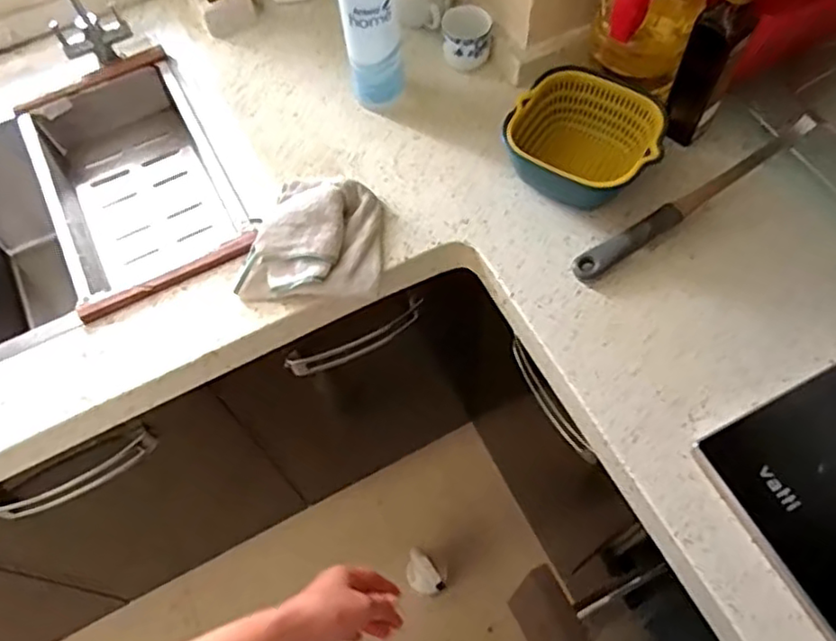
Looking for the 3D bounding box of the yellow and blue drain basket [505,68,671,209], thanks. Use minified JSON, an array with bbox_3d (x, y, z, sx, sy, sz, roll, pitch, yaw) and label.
[{"bbox_3d":[0.191,-0.202,0.747,0.158,0.073,0.148,31,68,18],"label":"yellow and blue drain basket"}]

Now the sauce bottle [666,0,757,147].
[{"bbox_3d":[0.307,-0.278,0.692,0.053,0.213,0.046,22,65,14],"label":"sauce bottle"}]

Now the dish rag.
[{"bbox_3d":[-0.107,-0.091,0.723,0.140,0.040,0.148,8,63,7],"label":"dish rag"}]

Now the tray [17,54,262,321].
[{"bbox_3d":[-0.349,-0.163,0.846,0.208,0.093,0.367,-26,64,-11],"label":"tray"}]

